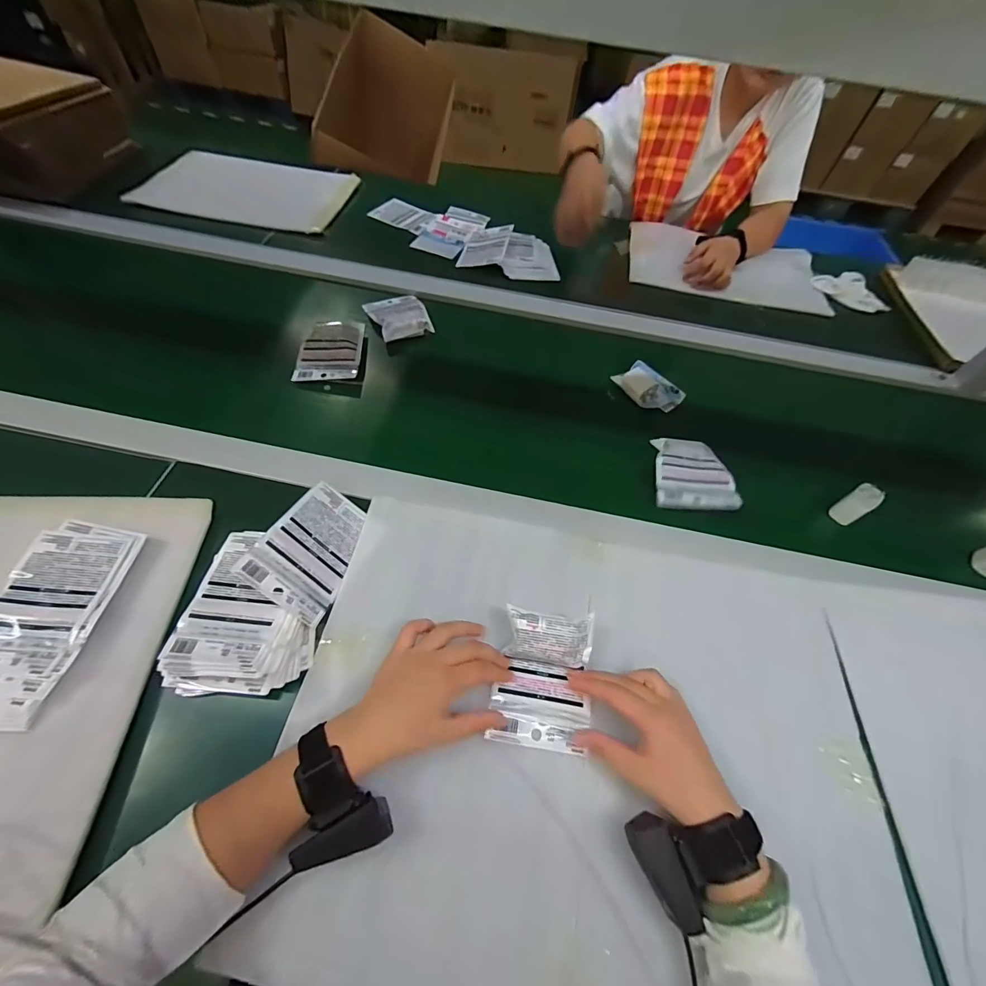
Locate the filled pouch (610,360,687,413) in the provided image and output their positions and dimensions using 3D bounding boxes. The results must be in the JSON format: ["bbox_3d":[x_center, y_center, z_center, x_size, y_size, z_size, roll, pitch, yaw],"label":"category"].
[{"bbox_3d":[0.251,-0.170,0.674,0.068,0.023,0.100,-38,68,-25],"label":"filled pouch"}]

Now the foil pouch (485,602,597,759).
[{"bbox_3d":[0.051,0.180,0.406,0.090,0.037,0.118,10,64,2],"label":"foil pouch"}]

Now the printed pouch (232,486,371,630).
[{"bbox_3d":[-0.193,0.059,0.455,0.093,0.005,0.137,44,44,-20],"label":"printed pouch"}]

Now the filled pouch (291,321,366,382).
[{"bbox_3d":[-0.257,-0.225,0.657,0.094,0.025,0.118,4,67,-9],"label":"filled pouch"}]

